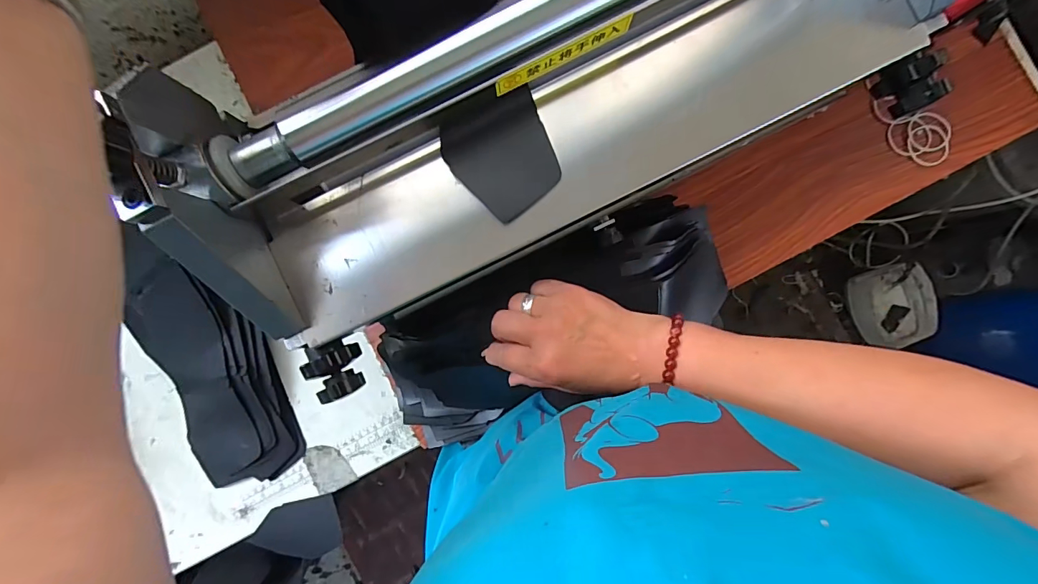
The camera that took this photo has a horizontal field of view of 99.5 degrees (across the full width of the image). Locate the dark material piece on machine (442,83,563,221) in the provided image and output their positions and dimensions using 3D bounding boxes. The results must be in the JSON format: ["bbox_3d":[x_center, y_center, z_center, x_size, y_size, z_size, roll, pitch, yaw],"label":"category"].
[{"bbox_3d":[-0.011,-0.104,0.319,0.074,0.009,0.090,-36,87,1],"label":"dark material piece on machine"}]

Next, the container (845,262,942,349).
[{"bbox_3d":[0.972,0.038,1.143,0.163,0.088,0.208,-14,87,2],"label":"container"}]

